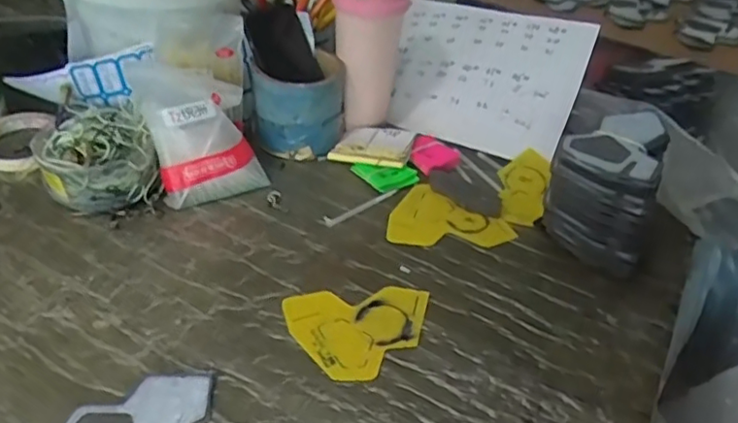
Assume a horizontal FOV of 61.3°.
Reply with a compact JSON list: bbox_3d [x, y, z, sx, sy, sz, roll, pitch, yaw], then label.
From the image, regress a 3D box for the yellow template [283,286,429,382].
[{"bbox_3d":[-0.005,0.107,0.557,0.128,0.005,0.098,-3,39,-12],"label":"yellow template"}]

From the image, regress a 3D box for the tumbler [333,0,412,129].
[{"bbox_3d":[-0.003,-0.195,0.759,0.085,0.181,0.069,3,38,-3],"label":"tumbler"}]

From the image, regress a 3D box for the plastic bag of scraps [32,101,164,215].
[{"bbox_3d":[-0.296,-0.059,0.674,0.107,0.081,0.126,-17,44,-27],"label":"plastic bag of scraps"}]

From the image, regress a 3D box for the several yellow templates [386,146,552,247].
[{"bbox_3d":[0.122,-0.005,0.701,0.215,0.016,0.105,-15,51,-17],"label":"several yellow templates"}]

